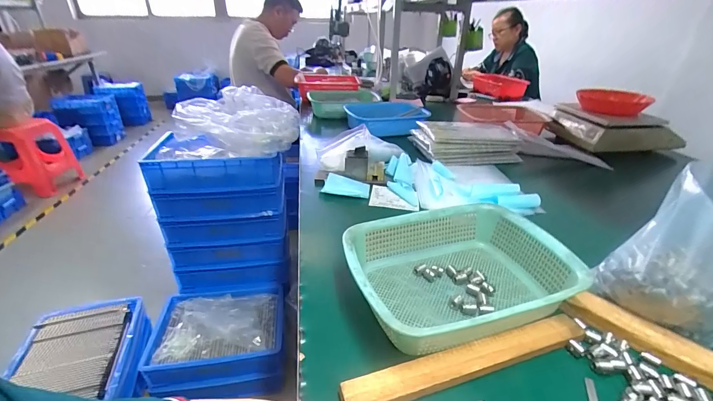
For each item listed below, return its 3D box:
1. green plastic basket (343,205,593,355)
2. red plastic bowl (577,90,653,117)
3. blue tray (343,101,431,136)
[{"bbox_3d":[0.140,0.101,0.478,0.293,0.066,0.219,-7,31,-14],"label":"green plastic basket"},{"bbox_3d":[0.848,-0.326,1.096,0.186,0.055,0.186,26,38,38],"label":"red plastic bowl"},{"bbox_3d":[0.107,-0.300,1.232,0.287,0.080,0.202,-2,29,-5],"label":"blue tray"}]

